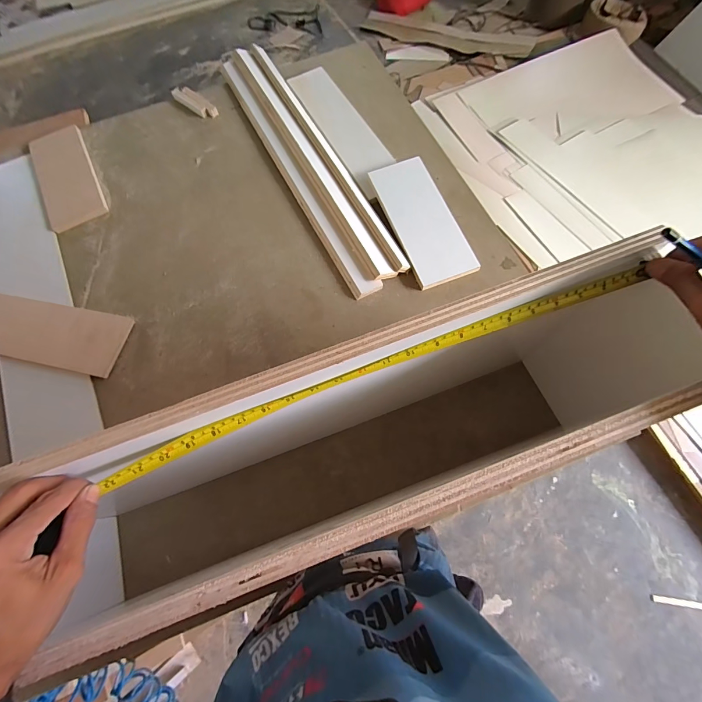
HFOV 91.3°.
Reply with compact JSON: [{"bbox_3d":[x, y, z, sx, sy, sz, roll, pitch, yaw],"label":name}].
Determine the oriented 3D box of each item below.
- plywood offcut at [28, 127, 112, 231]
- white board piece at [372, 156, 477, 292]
[{"bbox_3d":[-0.692,-0.424,0.836,0.128,0.018,0.296,-26,70,-8],"label":"plywood offcut"},{"bbox_3d":[0.149,-0.279,0.721,0.123,0.014,0.298,-21,77,-1],"label":"white board piece"}]

